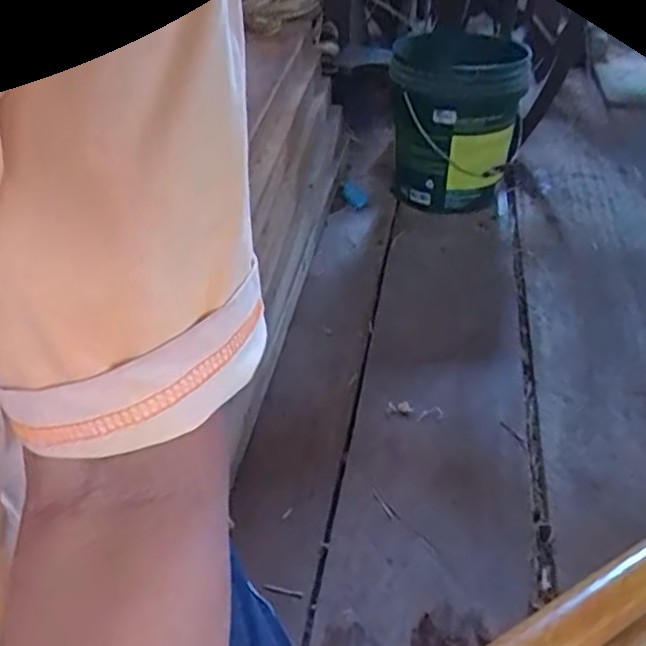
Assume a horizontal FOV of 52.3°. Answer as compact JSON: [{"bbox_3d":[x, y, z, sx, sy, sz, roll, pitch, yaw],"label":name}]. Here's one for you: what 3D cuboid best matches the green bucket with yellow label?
[{"bbox_3d":[0.289,-0.444,1.489,0.290,0.358,0.249,10,38,11],"label":"green bucket with yellow label"}]

